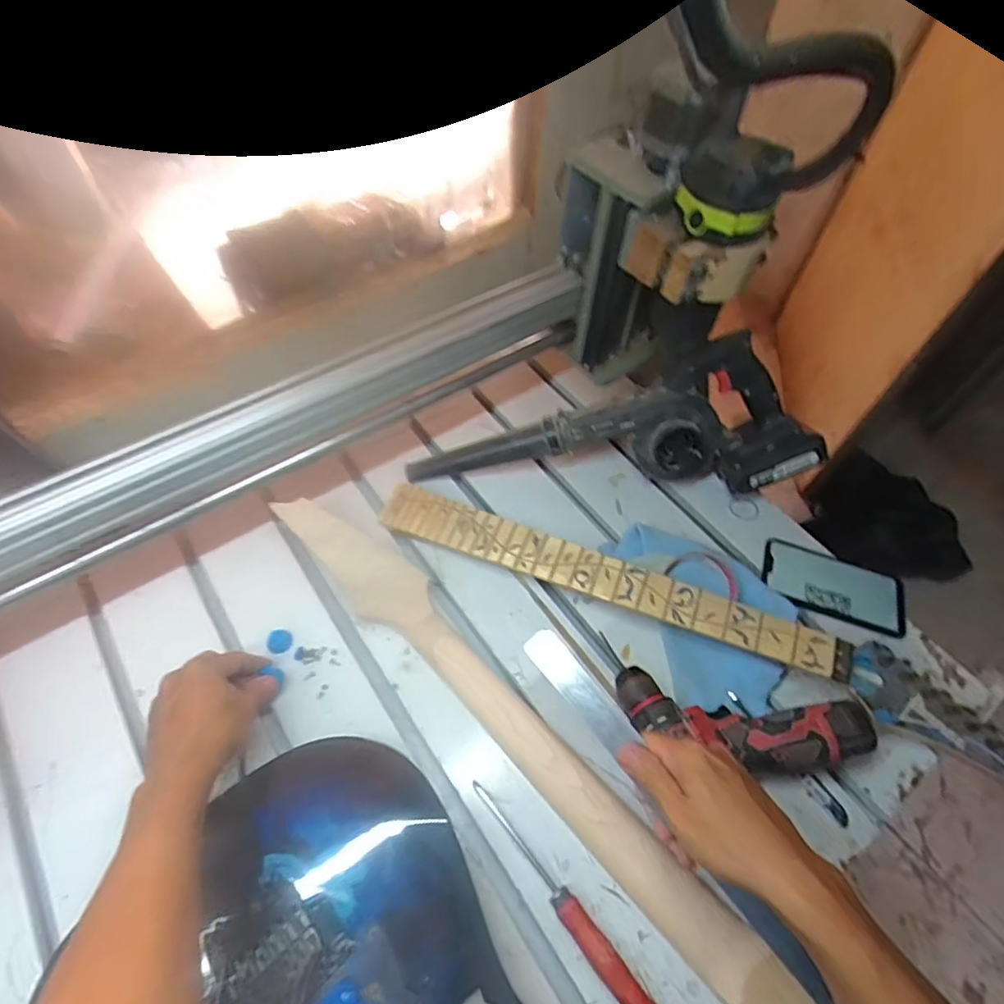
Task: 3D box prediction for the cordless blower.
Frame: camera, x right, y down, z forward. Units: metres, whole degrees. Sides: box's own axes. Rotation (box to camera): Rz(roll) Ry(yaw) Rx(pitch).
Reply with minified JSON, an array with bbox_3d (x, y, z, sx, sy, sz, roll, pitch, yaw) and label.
[{"bbox_3d":[0.133,-0.094,0.673,0.475,0.161,0.108,5,55,0],"label":"cordless blower"}]

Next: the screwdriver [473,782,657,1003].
[{"bbox_3d":[0.047,0.331,0.470,0.021,0.018,0.218,-35,64,-24],"label":"screwdriver"}]

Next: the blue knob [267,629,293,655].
[{"bbox_3d":[-0.231,0.145,0.586,0.024,0.011,0.025,1,55,-2],"label":"blue knob"}]

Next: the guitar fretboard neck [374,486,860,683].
[{"bbox_3d":[0.103,0.077,0.604,0.496,0.009,0.053,17,63,13],"label":"guitar fretboard neck"}]

